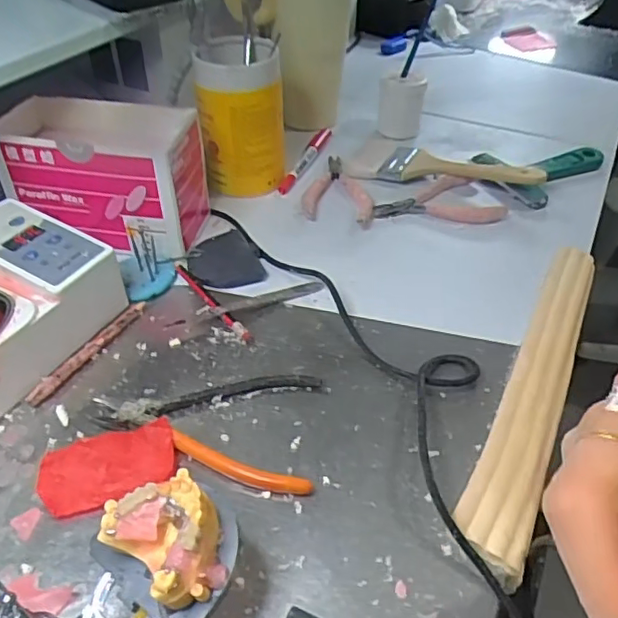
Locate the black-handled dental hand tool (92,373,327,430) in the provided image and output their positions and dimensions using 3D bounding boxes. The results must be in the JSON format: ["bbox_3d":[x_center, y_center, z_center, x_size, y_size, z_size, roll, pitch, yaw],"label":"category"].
[{"bbox_3d":[-0.067,0.062,0.401,0.151,0.008,0.027,-7,43,-9],"label":"black-handled dental hand tool"}]

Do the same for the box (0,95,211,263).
[{"bbox_3d":[-0.179,-0.118,0.523,0.162,0.104,0.098,9,43,8],"label":"box"}]

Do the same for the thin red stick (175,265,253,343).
[{"bbox_3d":[-0.081,-0.008,0.477,0.008,0.008,0.116,-26,49,-27],"label":"thin red stick"}]

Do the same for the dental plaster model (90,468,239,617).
[{"bbox_3d":[-0.062,0.107,0.275,0.061,0.037,0.055,27,49,27],"label":"dental plaster model"}]

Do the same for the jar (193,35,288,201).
[{"bbox_3d":[-0.066,-0.189,0.584,0.080,0.134,0.075,-2,42,-4],"label":"jar"}]

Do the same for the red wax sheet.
[{"bbox_3d":[-0.122,0.096,0.358,0.078,0.010,0.051,-9,43,-11],"label":"red wax sheet"}]

